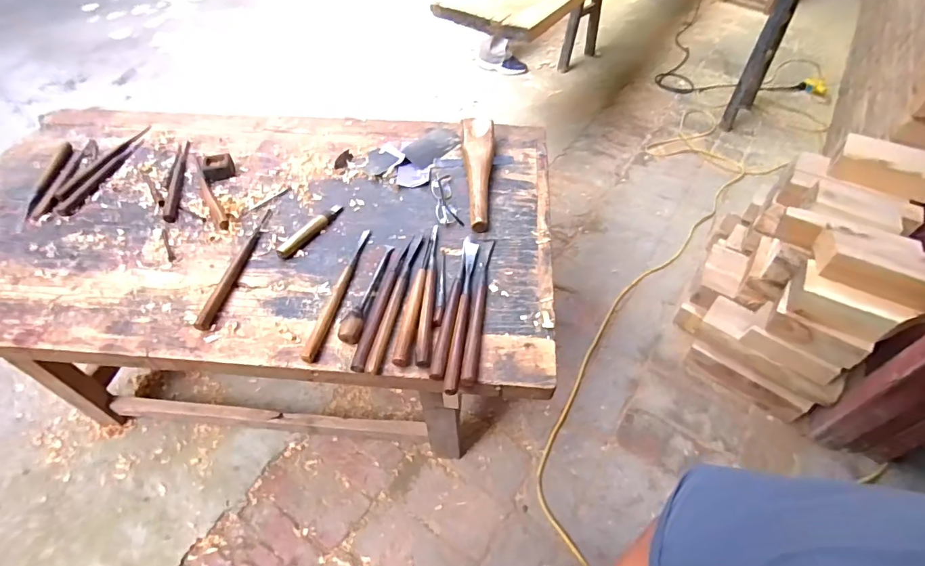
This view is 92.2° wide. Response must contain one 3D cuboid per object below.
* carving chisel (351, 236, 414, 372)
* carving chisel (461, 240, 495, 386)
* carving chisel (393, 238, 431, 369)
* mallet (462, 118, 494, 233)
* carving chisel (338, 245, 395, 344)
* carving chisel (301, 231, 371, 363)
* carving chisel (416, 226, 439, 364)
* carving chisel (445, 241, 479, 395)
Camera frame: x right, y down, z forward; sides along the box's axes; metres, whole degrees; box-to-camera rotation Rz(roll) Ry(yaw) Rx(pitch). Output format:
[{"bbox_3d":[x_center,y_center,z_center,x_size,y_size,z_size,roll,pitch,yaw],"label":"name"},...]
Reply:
[{"bbox_3d":[-0.105,0.018,0.616,0.021,0.020,0.239,8,50,7],"label":"carving chisel"},{"bbox_3d":[0.022,0.026,0.605,0.021,0.023,0.248,5,50,5],"label":"carving chisel"},{"bbox_3d":[-0.065,0.017,0.610,0.021,0.025,0.224,4,50,3],"label":"carving chisel"},{"bbox_3d":[0.028,-0.196,0.780,0.056,0.041,0.269,0,49,0],"label":"mallet"},{"bbox_3d":[-0.133,0.006,0.626,0.027,0.028,0.188,6,50,6],"label":"carving chisel"},{"bbox_3d":[-0.173,0.005,0.634,0.017,0.019,0.244,7,50,7],"label":"carving chisel"},{"bbox_3d":[-0.047,0.009,0.627,0.019,0.017,0.247,0,50,1],"label":"carving chisel"},{"bbox_3d":[0.001,0.033,0.602,0.019,0.023,0.258,4,50,4],"label":"carving chisel"}]

